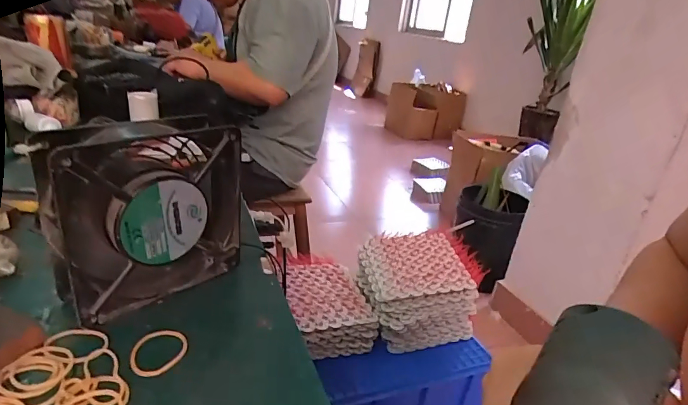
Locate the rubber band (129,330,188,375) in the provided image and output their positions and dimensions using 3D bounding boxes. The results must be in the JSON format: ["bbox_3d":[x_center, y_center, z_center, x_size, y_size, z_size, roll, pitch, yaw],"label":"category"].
[{"bbox_3d":[-0.113,0.091,0.255,0.030,0.004,0.036,5,23,-8],"label":"rubber band"}]

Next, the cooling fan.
[{"bbox_3d":[-0.134,0.007,0.291,0.043,0.116,0.126,24,27,34],"label":"cooling fan"}]

